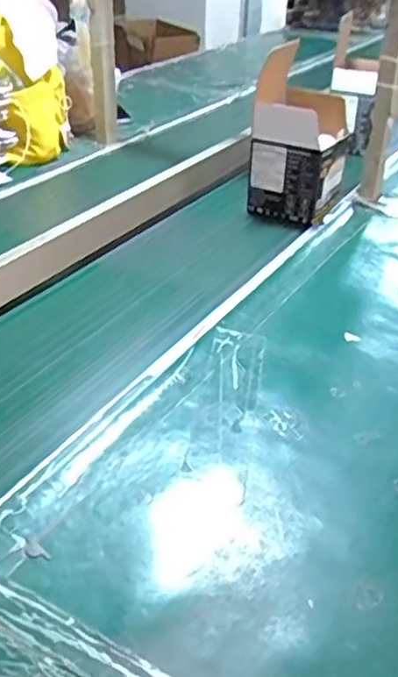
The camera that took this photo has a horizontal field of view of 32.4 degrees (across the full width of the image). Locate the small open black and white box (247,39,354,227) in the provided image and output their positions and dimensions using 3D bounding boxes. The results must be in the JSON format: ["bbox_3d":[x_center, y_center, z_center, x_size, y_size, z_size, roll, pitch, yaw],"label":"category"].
[{"bbox_3d":[0.170,-0.325,1.100,0.127,0.253,0.142,22,37,28],"label":"small open black and white box"}]

